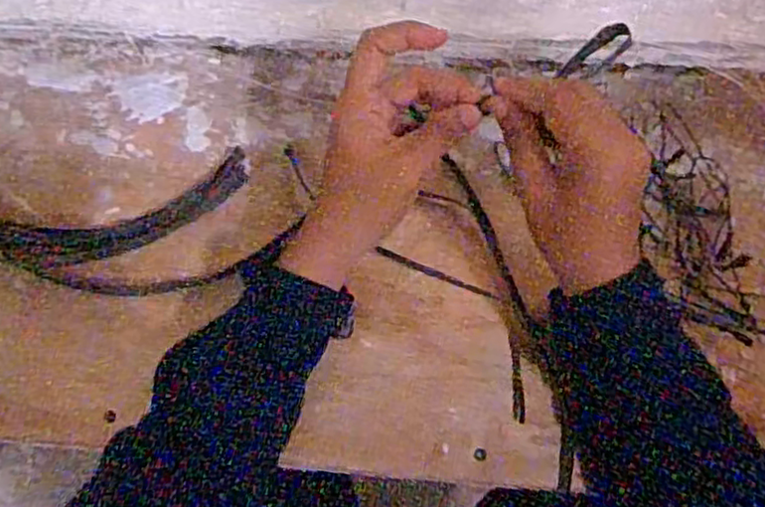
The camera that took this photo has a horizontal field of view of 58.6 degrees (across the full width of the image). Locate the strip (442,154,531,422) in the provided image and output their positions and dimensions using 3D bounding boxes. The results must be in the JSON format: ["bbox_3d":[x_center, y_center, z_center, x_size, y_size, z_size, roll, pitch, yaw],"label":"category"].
[{"bbox_3d":[0.075,0.016,0.448,0.024,0.004,0.179,-13,73,2],"label":"strip"}]

